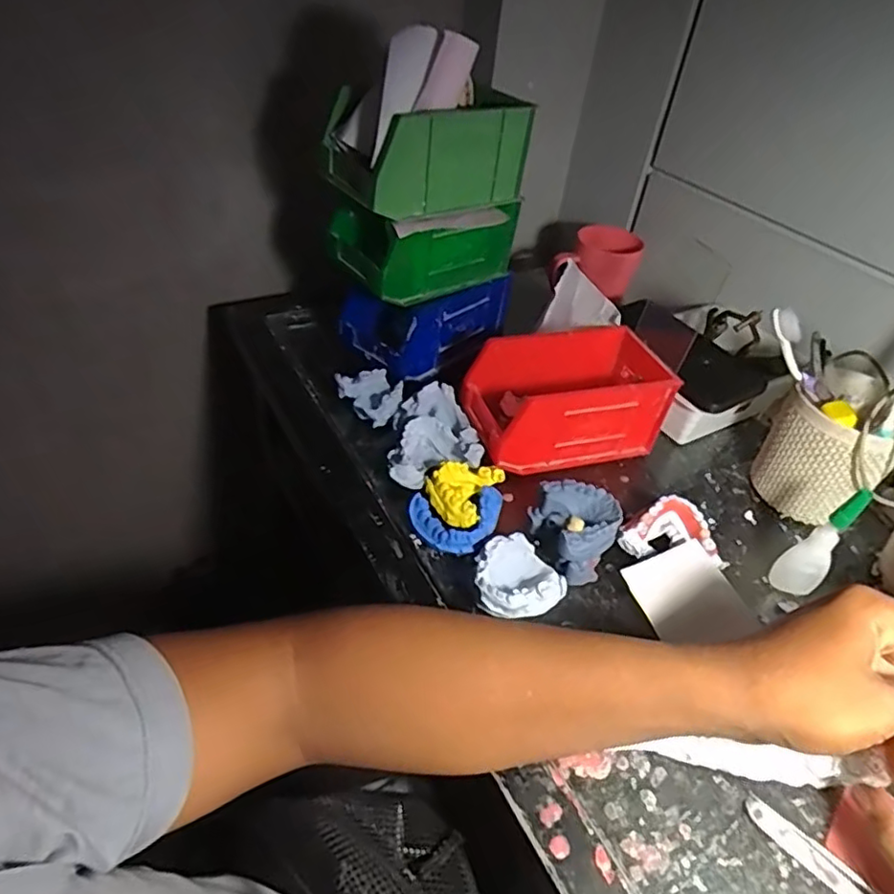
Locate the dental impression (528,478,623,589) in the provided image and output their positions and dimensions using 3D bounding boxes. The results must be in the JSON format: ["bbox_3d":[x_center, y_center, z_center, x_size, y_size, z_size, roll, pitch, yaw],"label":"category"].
[{"bbox_3d":[0.099,0.065,0.485,0.066,0.049,0.067,20,44,17],"label":"dental impression"}]

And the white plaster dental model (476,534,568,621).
[{"bbox_3d":[0.050,0.099,0.452,0.066,0.034,0.062,2,42,-2],"label":"white plaster dental model"}]

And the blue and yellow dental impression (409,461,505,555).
[{"bbox_3d":[0.011,0.044,0.499,0.065,0.024,0.090,18,44,15],"label":"blue and yellow dental impression"}]

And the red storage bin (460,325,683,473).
[{"bbox_3d":[0.116,-0.047,0.579,0.185,0.083,0.101,-11,44,-17],"label":"red storage bin"}]

